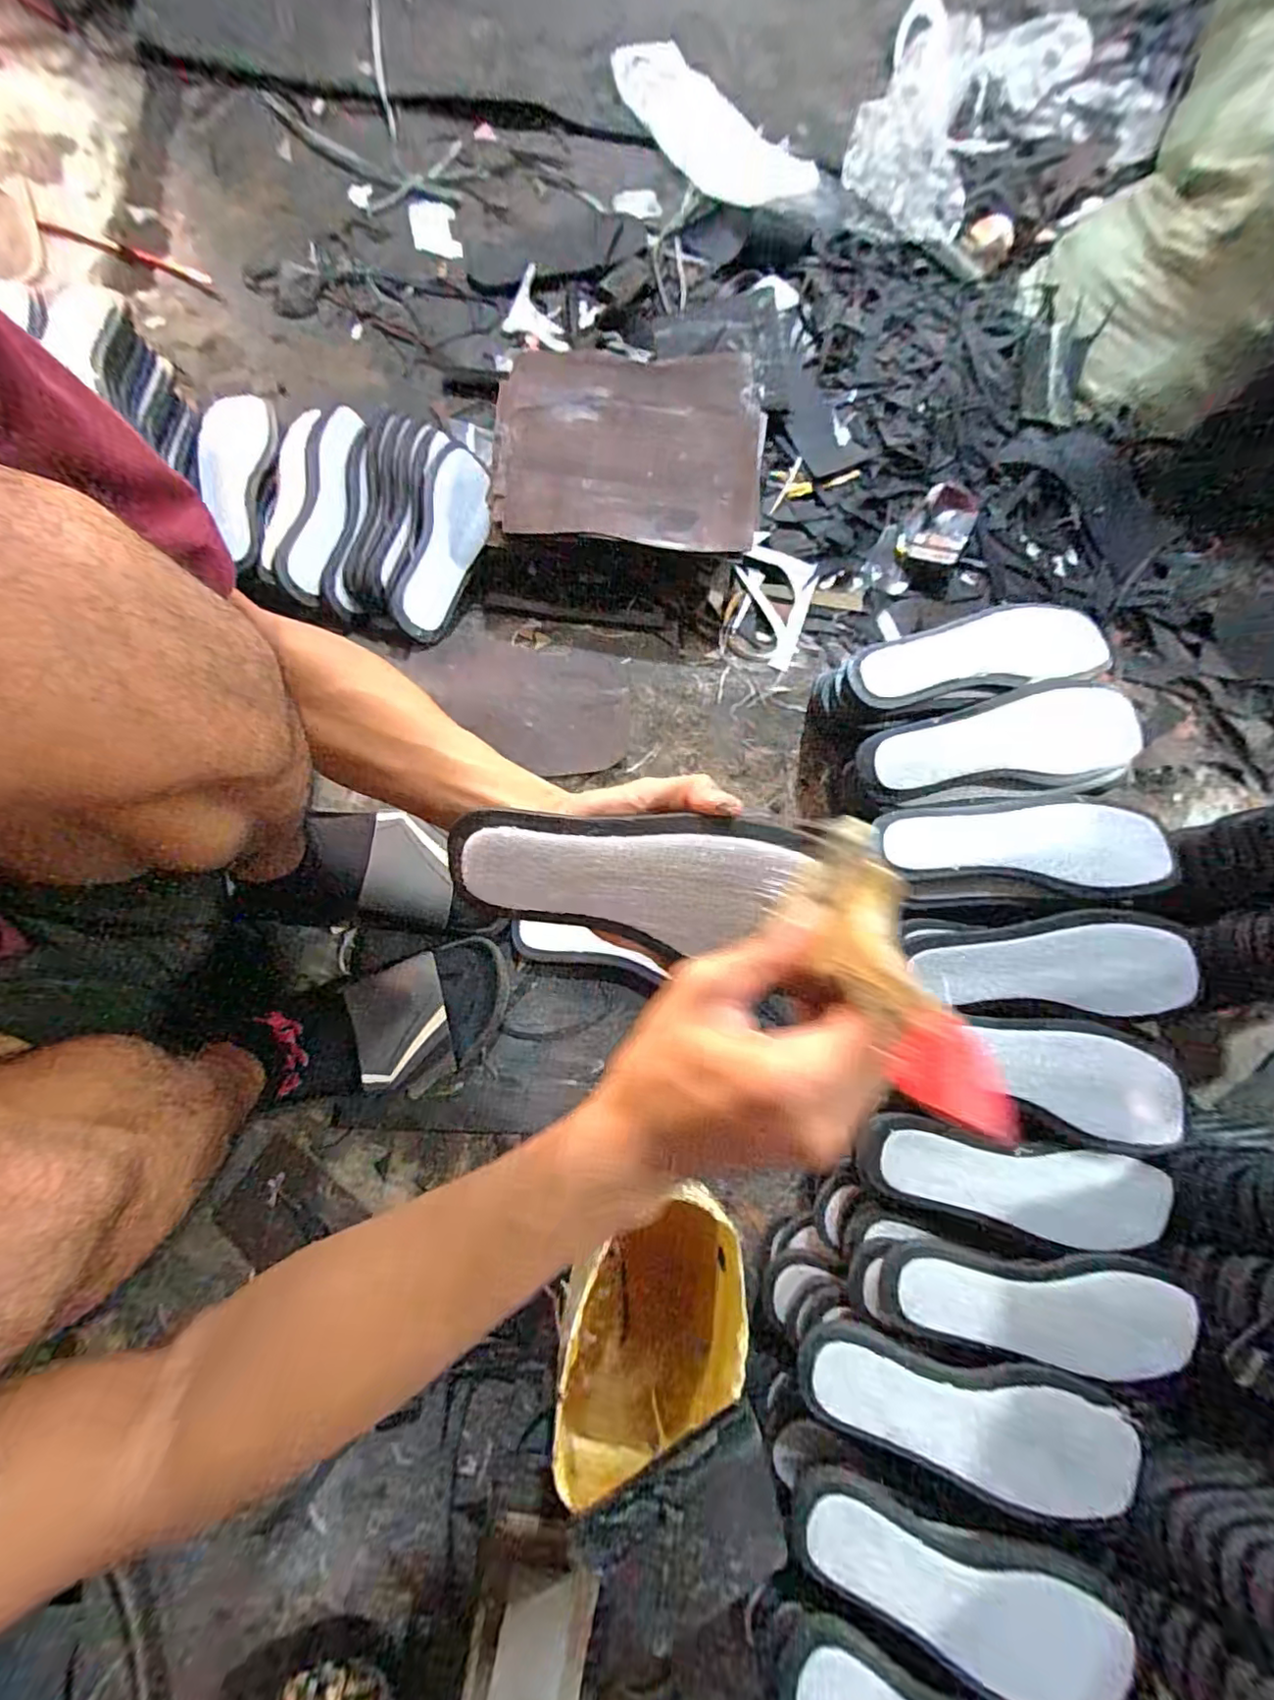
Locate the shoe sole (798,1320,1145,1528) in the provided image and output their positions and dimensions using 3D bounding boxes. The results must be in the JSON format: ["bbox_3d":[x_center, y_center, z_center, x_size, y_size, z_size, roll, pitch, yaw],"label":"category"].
[{"bbox_3d":[0.241,0.410,0.424,0.244,0.018,0.083,16,78,-2],"label":"shoe sole"}]

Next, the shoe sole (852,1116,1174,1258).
[{"bbox_3d":[0.295,0.259,0.458,0.240,0.011,0.069,11,78,-3],"label":"shoe sole"}]

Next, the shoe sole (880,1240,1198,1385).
[{"bbox_3d":[0.301,0.345,0.446,0.226,0.013,0.077,8,78,-3],"label":"shoe sole"}]

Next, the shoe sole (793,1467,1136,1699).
[{"bbox_3d":[0.217,0.512,0.408,0.230,0.026,0.078,20,78,-1],"label":"shoe sole"}]

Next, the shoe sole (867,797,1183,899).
[{"bbox_3d":[0.329,-0.007,0.509,0.230,0.028,0.083,7,78,2],"label":"shoe sole"}]

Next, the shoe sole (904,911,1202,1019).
[{"bbox_3d":[0.331,0.090,0.475,0.218,0.022,0.077,2,79,-5],"label":"shoe sole"}]

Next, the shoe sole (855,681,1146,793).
[{"bbox_3d":[0.324,-0.096,0.523,0.244,0.020,0.083,-7,79,-6],"label":"shoe sole"}]

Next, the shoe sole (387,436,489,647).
[{"bbox_3d":[-0.216,-0.350,0.676,0.073,0.013,0.237,19,79,-34],"label":"shoe sole"}]

